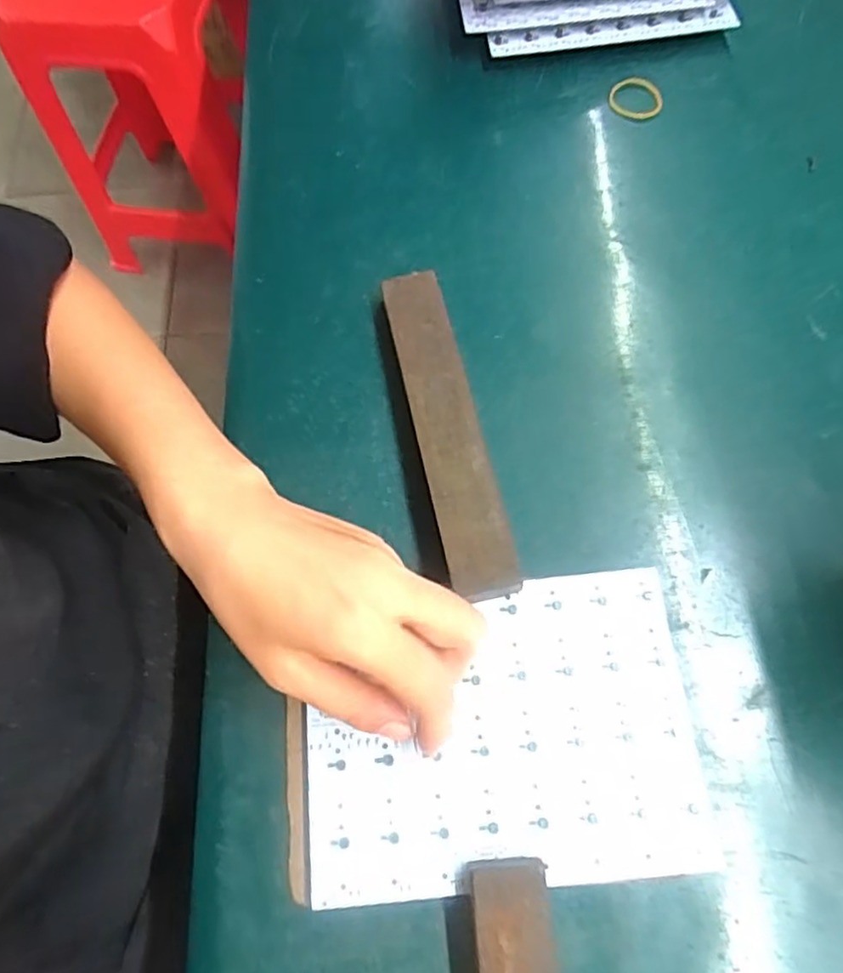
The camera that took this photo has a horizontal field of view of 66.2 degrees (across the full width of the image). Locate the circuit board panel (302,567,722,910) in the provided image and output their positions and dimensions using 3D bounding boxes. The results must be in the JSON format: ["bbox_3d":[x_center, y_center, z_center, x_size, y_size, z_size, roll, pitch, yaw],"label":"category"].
[{"bbox_3d":[0.034,0.107,0.288,0.168,0.004,0.123,-6,68,1],"label":"circuit board panel"}]

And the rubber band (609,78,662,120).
[{"bbox_3d":[0.145,-0.259,0.434,0.035,0.006,0.032,32,80,8],"label":"rubber band"}]

